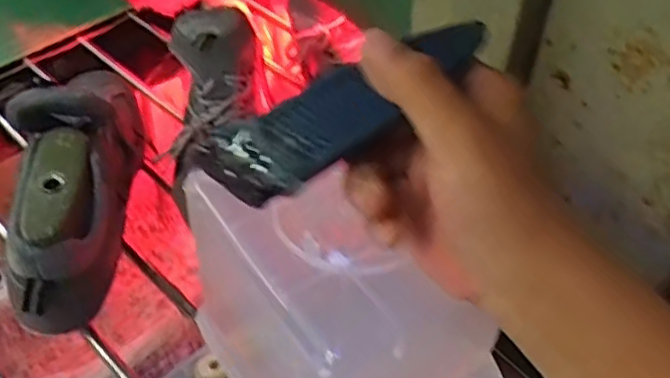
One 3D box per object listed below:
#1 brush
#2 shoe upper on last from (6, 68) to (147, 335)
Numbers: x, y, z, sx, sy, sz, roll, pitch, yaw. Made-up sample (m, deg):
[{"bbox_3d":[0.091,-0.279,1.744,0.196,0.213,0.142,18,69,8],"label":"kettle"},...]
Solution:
[{"bbox_3d":[0.006,-0.033,0.276,0.131,0.022,0.036,-28,53,-5],"label":"brush"},{"bbox_3d":[-0.210,-0.032,0.543,0.068,0.133,0.269,-4,48,-7],"label":"shoe upper on last"}]

